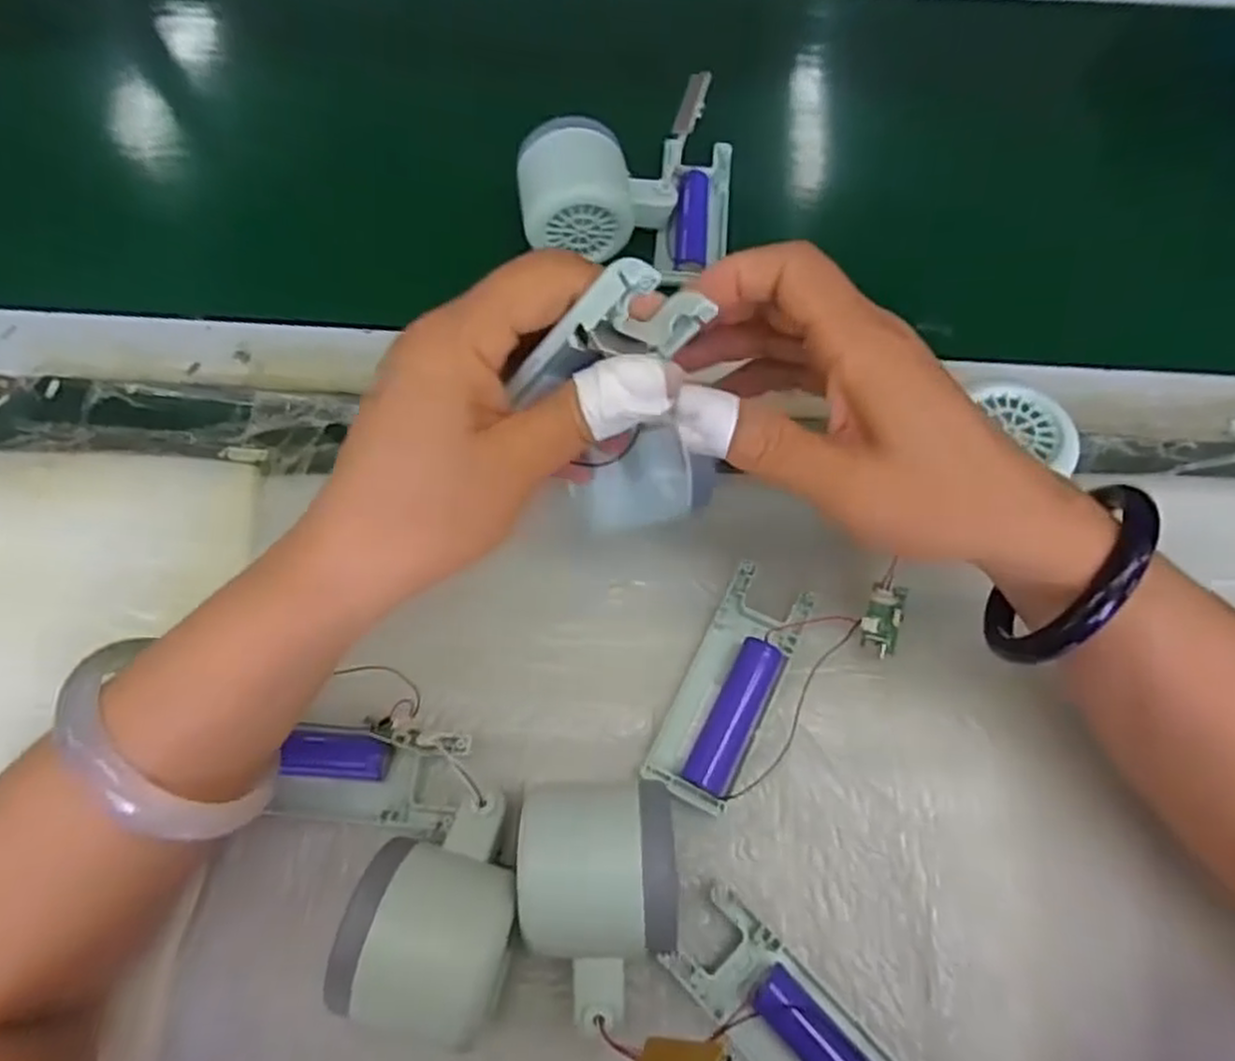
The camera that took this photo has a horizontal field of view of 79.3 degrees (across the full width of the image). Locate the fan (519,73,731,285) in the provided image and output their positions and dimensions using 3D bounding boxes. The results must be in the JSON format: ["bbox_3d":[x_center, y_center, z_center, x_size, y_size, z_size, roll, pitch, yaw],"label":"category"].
[{"bbox_3d":[0.008,-0.190,0.406,0.114,0.062,0.080,-1,68,0],"label":"fan"}]

